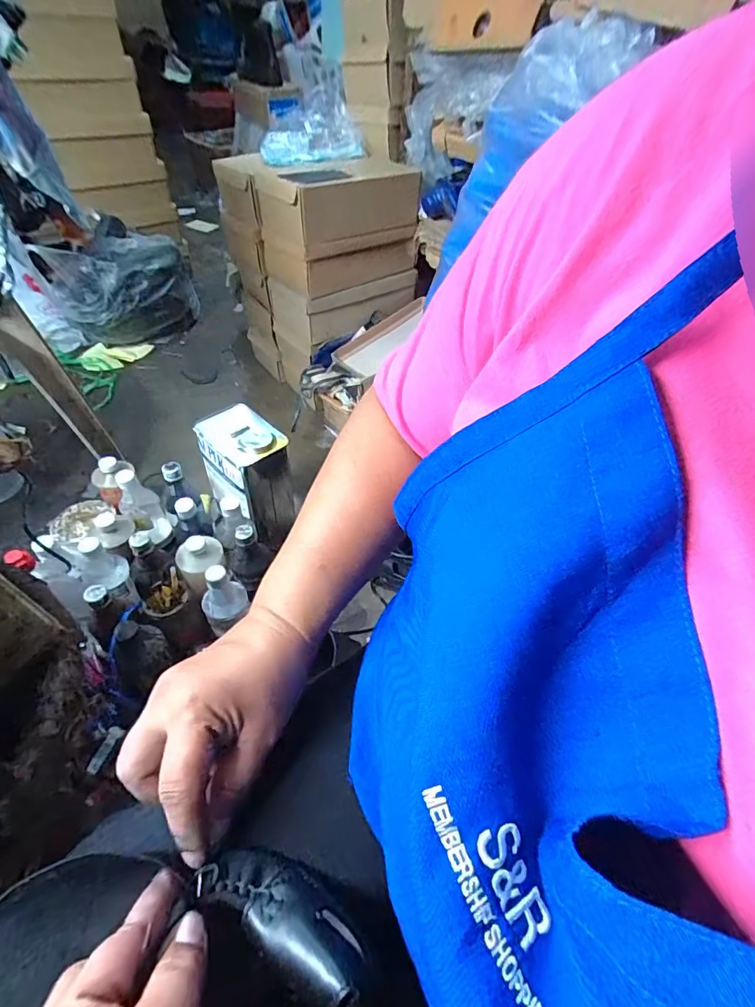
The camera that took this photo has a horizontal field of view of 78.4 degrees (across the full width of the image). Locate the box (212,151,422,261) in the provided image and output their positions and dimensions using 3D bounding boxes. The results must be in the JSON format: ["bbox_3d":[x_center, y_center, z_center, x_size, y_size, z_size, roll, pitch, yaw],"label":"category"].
[{"bbox_3d":[-0.129,-0.682,1.041,0.368,0.130,0.299,-29,56,-28],"label":"box"}]

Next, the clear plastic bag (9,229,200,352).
[{"bbox_3d":[-0.772,-0.616,1.350,0.451,0.274,0.217,-14,51,-17],"label":"clear plastic bag"}]

